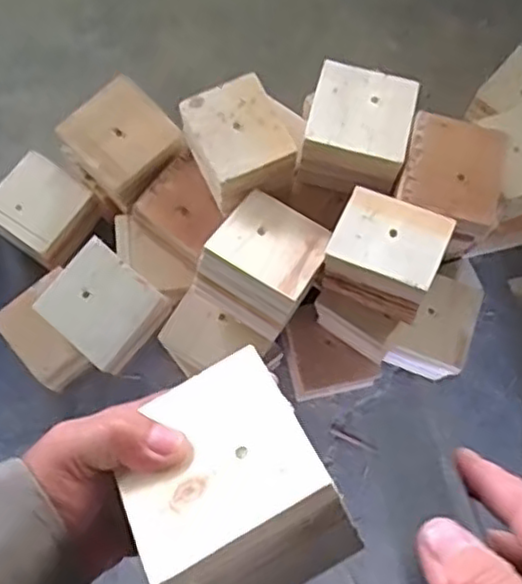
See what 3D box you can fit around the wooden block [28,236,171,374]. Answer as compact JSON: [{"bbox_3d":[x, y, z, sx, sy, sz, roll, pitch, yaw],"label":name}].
[{"bbox_3d":[-0.155,0.015,0.676,0.099,0.062,0.095,37,77,9],"label":"wooden block"}]

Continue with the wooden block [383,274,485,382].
[{"bbox_3d":[0.187,0.041,0.755,0.076,0.089,0.095,19,75,4],"label":"wooden block"}]

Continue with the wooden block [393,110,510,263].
[{"bbox_3d":[0.172,-0.098,0.635,0.093,0.068,0.104,19,75,4],"label":"wooden block"}]

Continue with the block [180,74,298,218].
[{"bbox_3d":[-0.021,-0.137,0.646,0.082,0.062,0.103,-25,76,-8],"label":"block"}]

